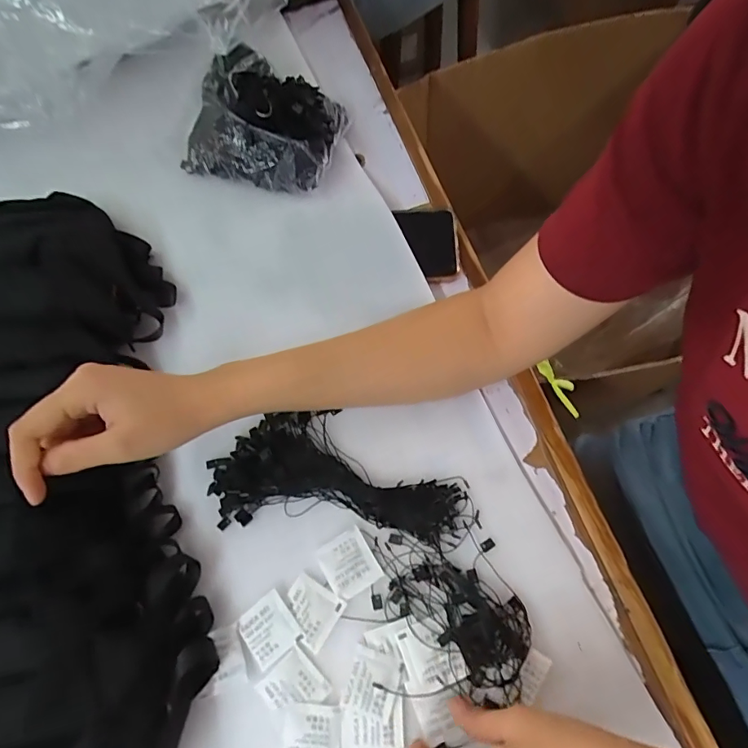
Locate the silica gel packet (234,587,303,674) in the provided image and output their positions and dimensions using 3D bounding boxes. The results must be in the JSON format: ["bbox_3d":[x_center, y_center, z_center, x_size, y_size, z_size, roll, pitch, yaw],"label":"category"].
[{"bbox_3d":[-0.077,0.186,0.342,0.037,0.004,0.039,-36,72,-10],"label":"silica gel packet"}]

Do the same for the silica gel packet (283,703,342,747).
[{"bbox_3d":[-0.043,0.249,0.320,0.039,0.004,0.040,2,69,4],"label":"silica gel packet"}]

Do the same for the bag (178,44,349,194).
[{"bbox_3d":[-0.107,-0.254,0.459,0.149,0.066,0.121,18,71,9],"label":"bag"}]

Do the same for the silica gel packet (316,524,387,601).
[{"bbox_3d":[-0.019,0.143,0.355,0.038,0.004,0.042,-30,71,-8],"label":"silica gel packet"}]

